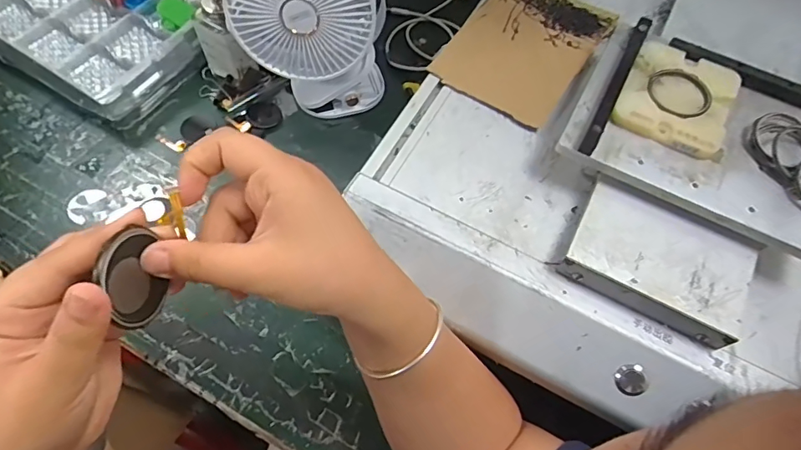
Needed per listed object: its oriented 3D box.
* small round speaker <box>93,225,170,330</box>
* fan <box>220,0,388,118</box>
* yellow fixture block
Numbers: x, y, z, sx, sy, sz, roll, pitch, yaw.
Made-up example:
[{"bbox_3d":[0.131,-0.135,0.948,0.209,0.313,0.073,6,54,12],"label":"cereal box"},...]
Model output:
[{"bbox_3d":[-0.120,0.025,0.226,0.005,0.034,0.043,-2,105,16],"label":"small round speaker"},{"bbox_3d":[-0.093,-0.198,0.520,0.158,0.194,0.067,-9,64,-7],"label":"fan"},{"bbox_3d":[0.205,-0.093,0.366,0.075,0.015,0.080,25,65,10],"label":"yellow fixture block"}]

